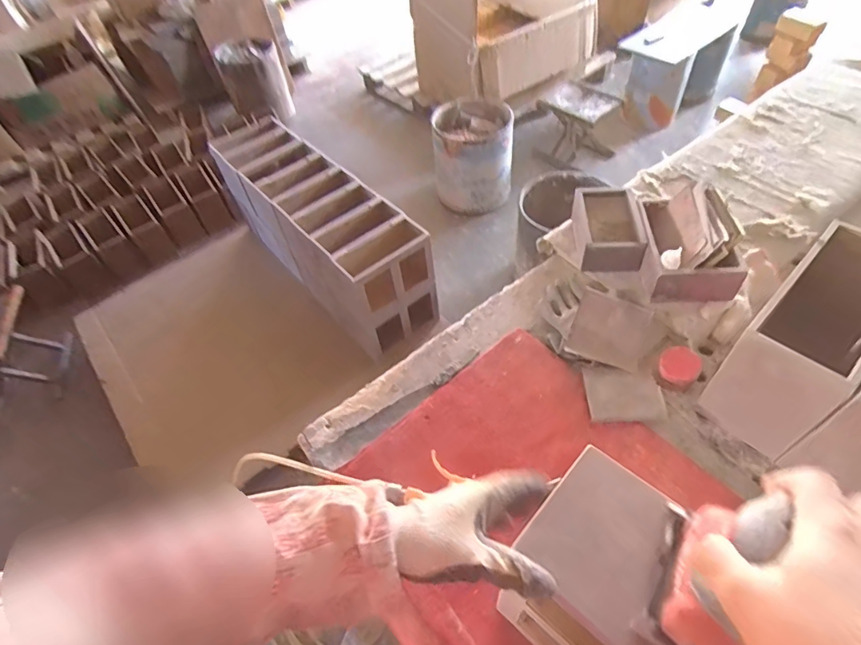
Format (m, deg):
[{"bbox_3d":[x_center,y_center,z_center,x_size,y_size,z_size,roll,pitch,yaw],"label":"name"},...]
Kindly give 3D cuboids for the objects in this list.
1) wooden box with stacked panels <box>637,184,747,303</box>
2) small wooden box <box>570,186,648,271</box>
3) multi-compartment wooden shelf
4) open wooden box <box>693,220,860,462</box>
[{"bbox_3d":[0.430,-0.135,0.819,0.132,0.111,0.197,2,52,8],"label":"wooden box with stacked panels"},{"bbox_3d":[0.315,-0.172,0.880,0.106,0.057,0.161,0,52,6],"label":"small wooden box"},{"bbox_3d":[-0.403,-0.335,1.730,0.290,0.385,1.022,-36,57,-21],"label":"multi-compartment wooden shelf"},{"bbox_3d":[0.531,0.022,0.687,0.268,0.186,0.121,-39,58,-22],"label":"open wooden box"}]

